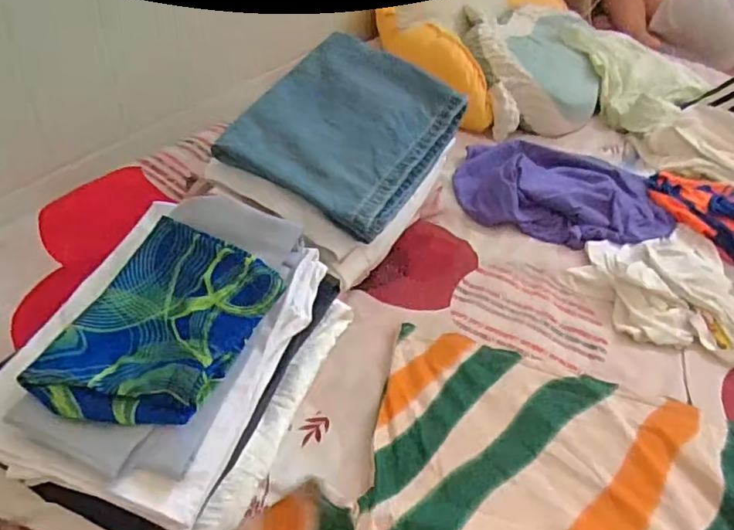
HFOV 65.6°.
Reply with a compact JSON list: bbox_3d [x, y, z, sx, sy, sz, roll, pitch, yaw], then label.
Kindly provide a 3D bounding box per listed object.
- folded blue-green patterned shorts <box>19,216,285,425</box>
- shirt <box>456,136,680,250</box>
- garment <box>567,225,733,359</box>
[{"bbox_3d":[-0.203,0.058,0.558,0.160,0.049,0.217,21,43,15],"label":"folded blue-green patterned shorts"},{"bbox_3d":[0.352,-0.144,1.030,0.371,0.059,0.261,10,43,4],"label":"shirt"},{"bbox_3d":[0.478,0.022,0.873,0.306,0.051,0.272,18,42,13],"label":"garment"}]

